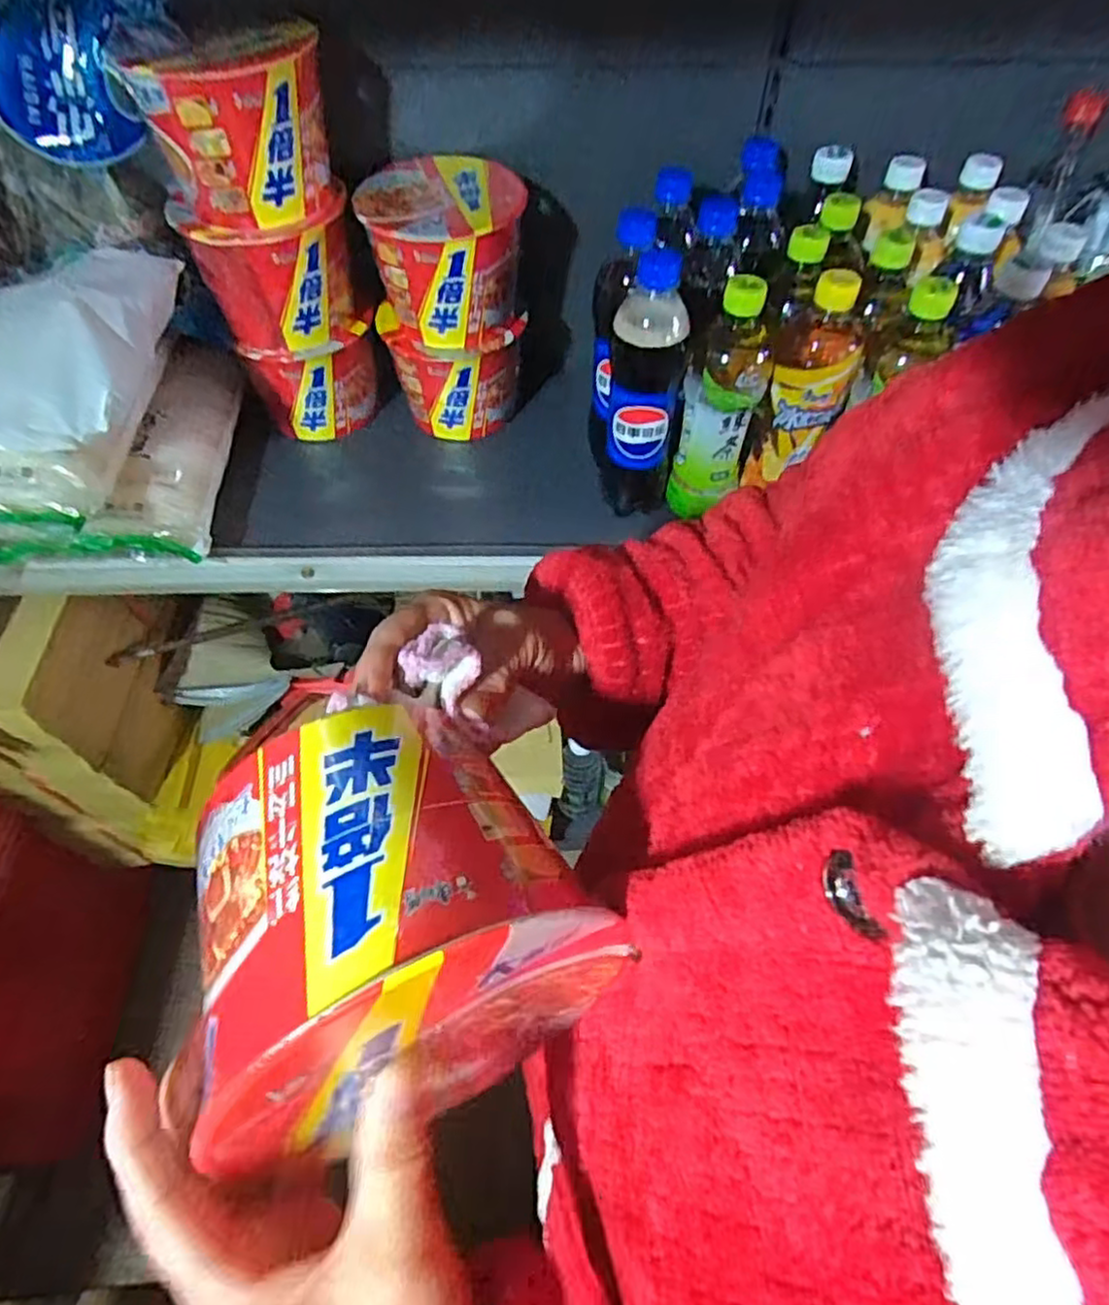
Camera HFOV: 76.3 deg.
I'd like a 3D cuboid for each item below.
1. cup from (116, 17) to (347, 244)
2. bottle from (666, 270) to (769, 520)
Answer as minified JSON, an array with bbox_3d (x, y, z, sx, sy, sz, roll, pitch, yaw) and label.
[{"bbox_3d":[-0.245,-0.409,0.553,0.138,0.109,0.122,-6,56,-3],"label":"cup"},{"bbox_3d":[0.139,-0.213,0.601,0.067,0.196,0.063,-2,56,0],"label":"bottle"}]

